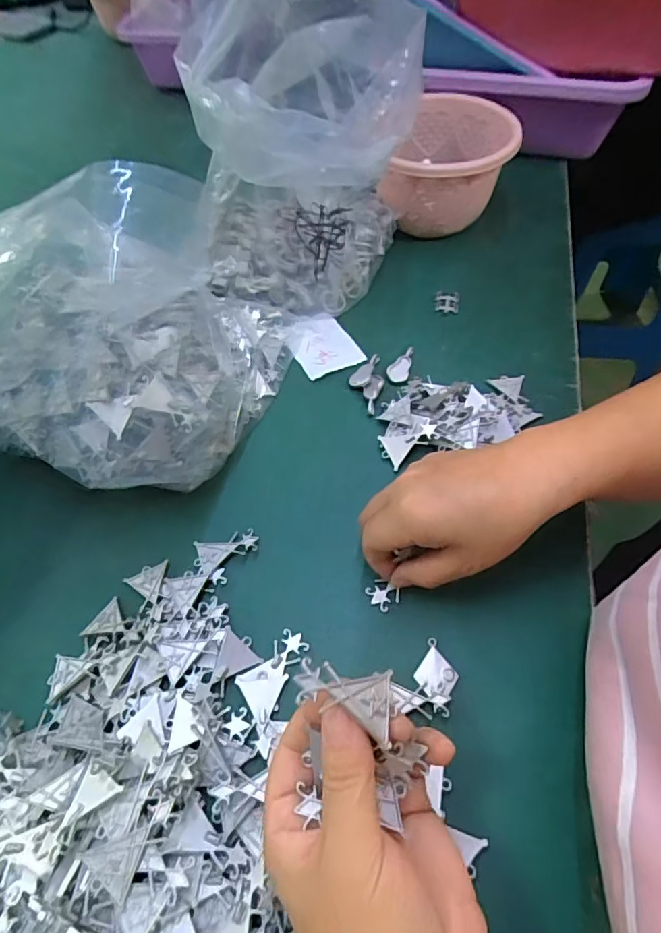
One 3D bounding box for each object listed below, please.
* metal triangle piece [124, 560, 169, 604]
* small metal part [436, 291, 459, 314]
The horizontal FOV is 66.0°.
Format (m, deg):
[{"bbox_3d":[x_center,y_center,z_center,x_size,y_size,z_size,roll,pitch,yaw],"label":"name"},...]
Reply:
[{"bbox_3d":[-0.125,0.075,0.339,0.026,0.004,0.029,0,56,3],"label":"metal triangle piece"},{"bbox_3d":[0.110,-0.155,0.479,0.020,0.005,0.026,7,56,8],"label":"small metal part"}]

